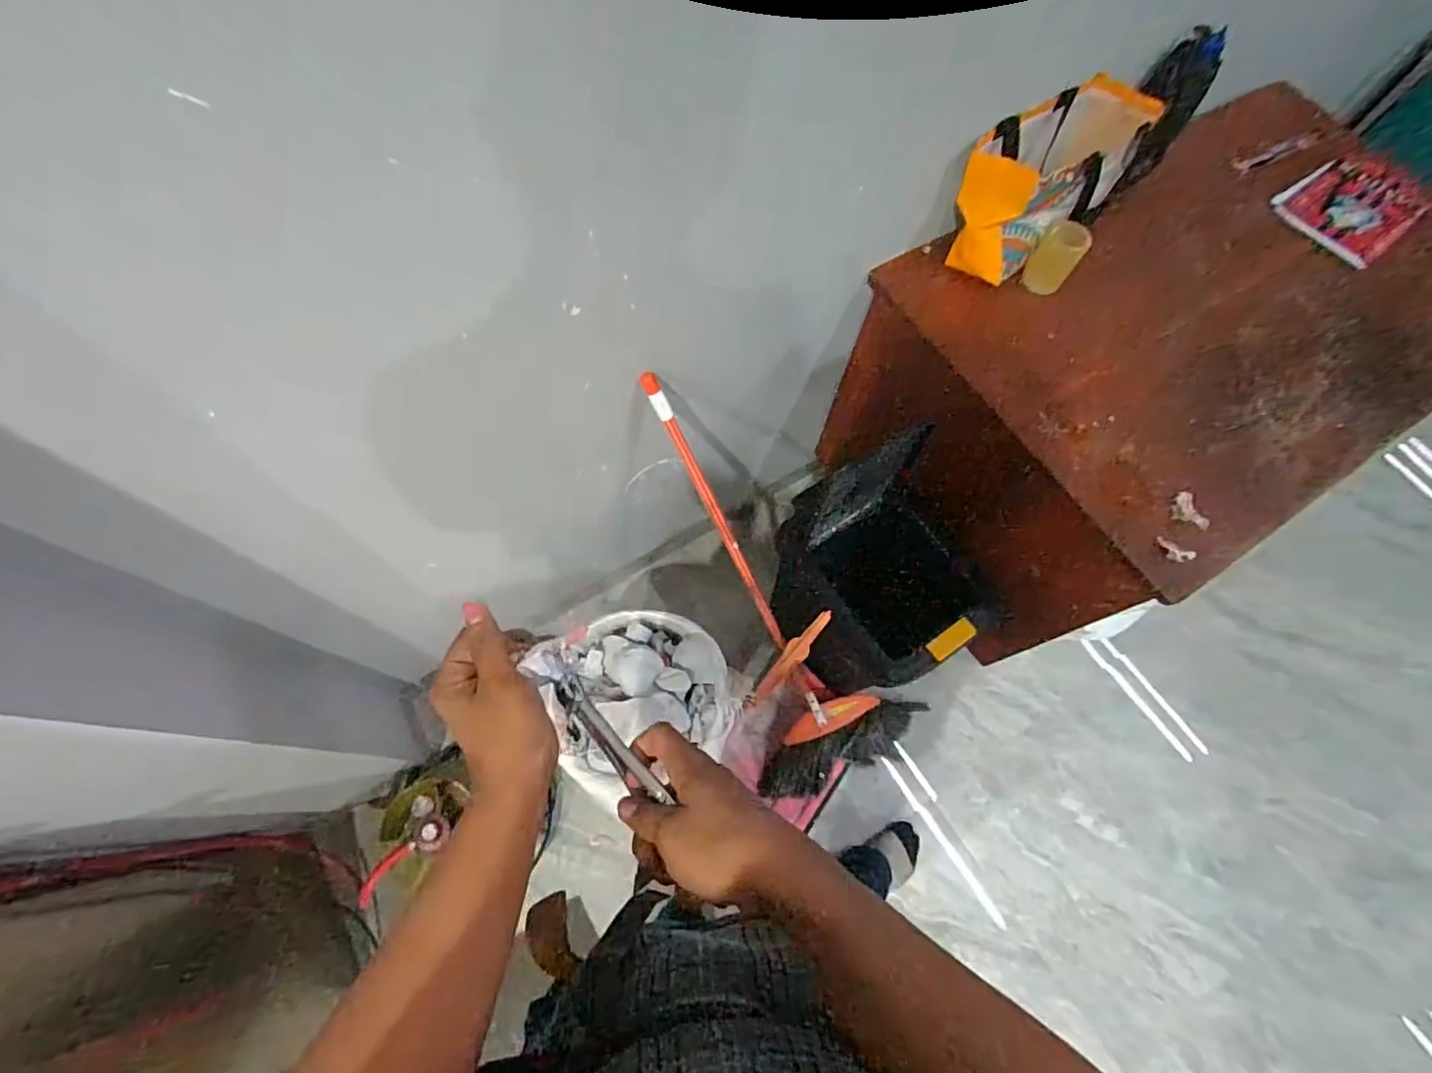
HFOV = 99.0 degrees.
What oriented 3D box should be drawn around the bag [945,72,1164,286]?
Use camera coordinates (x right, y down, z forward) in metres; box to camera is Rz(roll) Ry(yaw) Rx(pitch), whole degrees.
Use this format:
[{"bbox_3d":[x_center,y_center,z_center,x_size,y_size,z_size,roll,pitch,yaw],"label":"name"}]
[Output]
[{"bbox_3d":[0.514,-0.551,0.934,0.323,0.167,0.157,-35,73,-15],"label":"bag"}]

